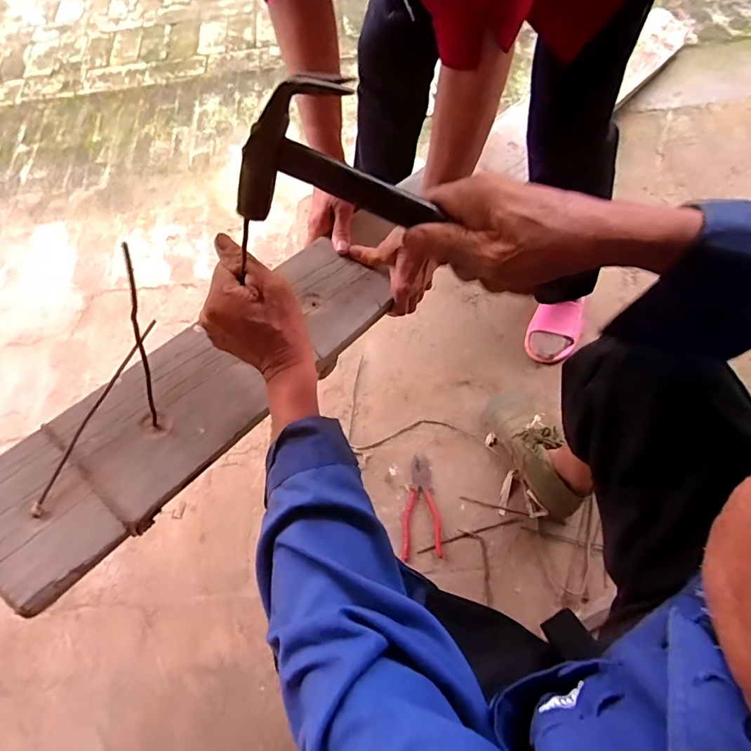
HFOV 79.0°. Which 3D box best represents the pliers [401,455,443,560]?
[{"bbox_3d":[0.090,0.249,0.875,0.071,0.022,0.189,1,65,4],"label":"pliers"}]

